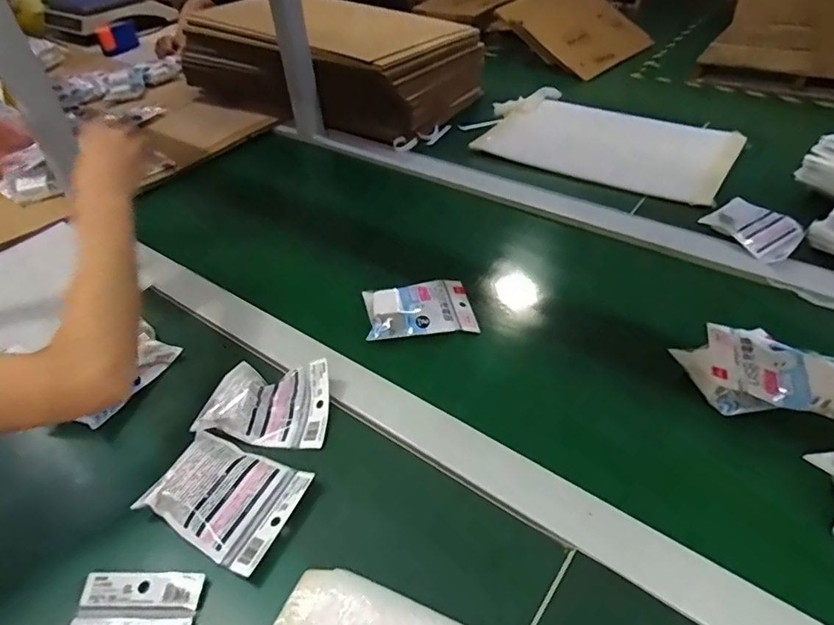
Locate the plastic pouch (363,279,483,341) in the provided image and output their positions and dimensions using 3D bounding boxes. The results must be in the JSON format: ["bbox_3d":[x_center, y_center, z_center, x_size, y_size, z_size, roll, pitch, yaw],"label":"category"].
[{"bbox_3d":[0.004,-0.006,0.668,0.132,0.029,0.087,-10,42,-7],"label":"plastic pouch"}]

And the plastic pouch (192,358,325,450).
[{"bbox_3d":[-0.153,0.089,0.551,0.120,0.033,0.086,3,42,7],"label":"plastic pouch"}]

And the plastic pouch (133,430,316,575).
[{"bbox_3d":[-0.172,0.161,0.475,0.123,0.023,0.095,15,45,20],"label":"plastic pouch"}]

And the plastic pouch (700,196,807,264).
[{"bbox_3d":[0.471,-0.122,0.740,0.086,0.034,0.112,-27,46,-24],"label":"plastic pouch"}]

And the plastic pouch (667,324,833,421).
[{"bbox_3d":[0.357,0.061,0.554,0.153,0.023,0.112,5,42,10],"label":"plastic pouch"}]

